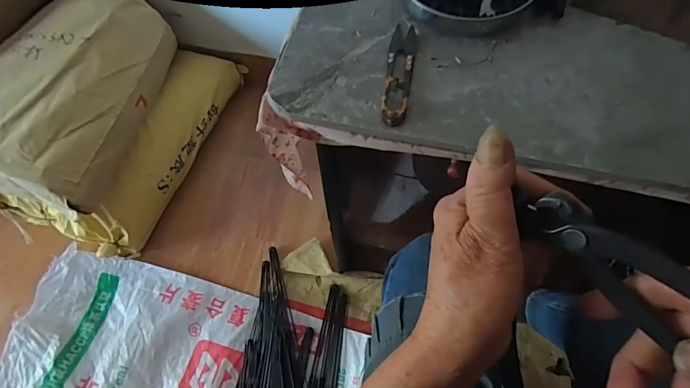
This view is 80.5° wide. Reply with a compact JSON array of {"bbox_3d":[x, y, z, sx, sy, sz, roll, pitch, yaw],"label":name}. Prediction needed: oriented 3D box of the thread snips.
[{"bbox_3d":[0.051,-0.113,0.374,0.025,0.011,0.115,7,65,5],"label":"thread snips"}]

